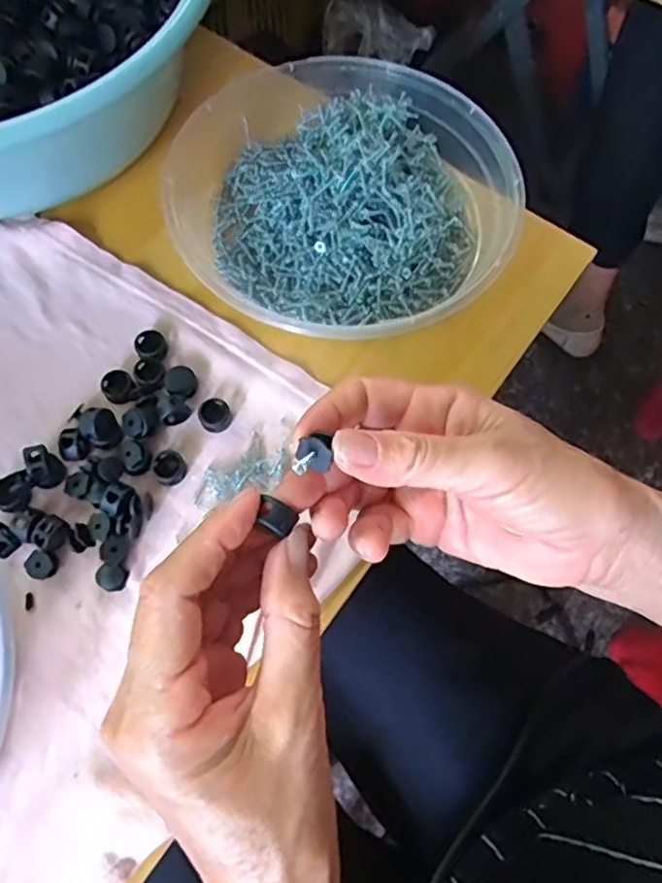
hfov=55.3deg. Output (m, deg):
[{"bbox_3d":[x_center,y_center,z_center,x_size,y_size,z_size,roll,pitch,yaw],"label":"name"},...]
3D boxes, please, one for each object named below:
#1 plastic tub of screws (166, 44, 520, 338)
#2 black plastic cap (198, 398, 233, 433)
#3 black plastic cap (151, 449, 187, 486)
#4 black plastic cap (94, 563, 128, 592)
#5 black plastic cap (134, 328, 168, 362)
[{"bbox_3d":[0.007,-0.155,0.390,0.211,0.038,0.190,-17,69,-9],"label":"plastic tub of screws"},{"bbox_3d":[-0.063,-0.015,0.342,0.017,0.009,0.020,-17,68,-9],"label":"black plastic cap"},{"bbox_3d":[-0.084,0.013,0.330,0.016,0.008,0.018,-28,71,-13],"label":"black plastic cap"},{"bbox_3d":[-0.108,0.067,0.310,0.015,0.007,0.012,-2,67,-3],"label":"black plastic cap"},{"bbox_3d":[-0.102,-0.054,0.358,0.017,0.008,0.019,10,67,2],"label":"black plastic cap"}]

